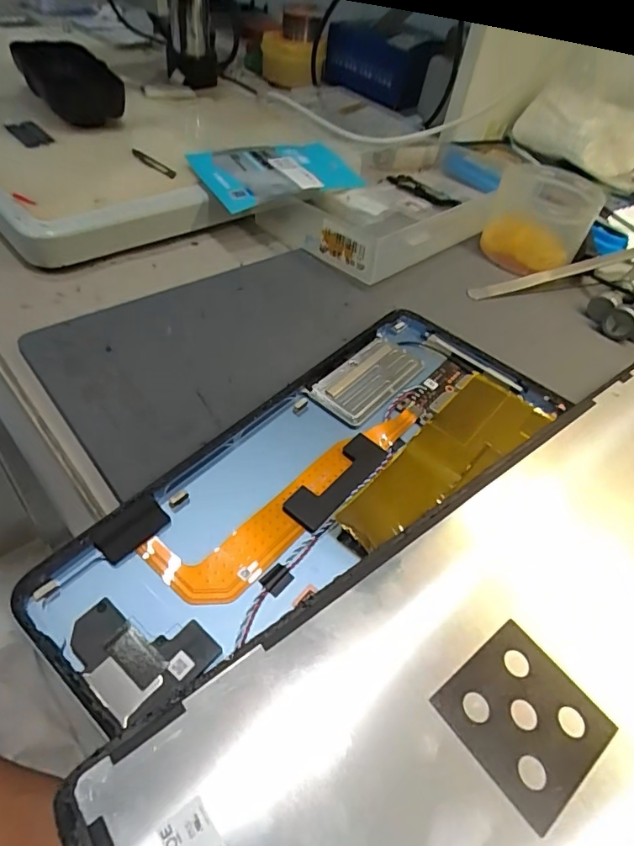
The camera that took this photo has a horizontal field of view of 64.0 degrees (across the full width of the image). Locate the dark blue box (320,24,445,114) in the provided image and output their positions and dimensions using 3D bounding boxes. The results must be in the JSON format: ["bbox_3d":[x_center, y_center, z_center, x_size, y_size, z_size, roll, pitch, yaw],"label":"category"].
[{"bbox_3d":[0.065,-0.371,0.531,0.115,0.057,0.047,27,49,14],"label":"dark blue box"}]

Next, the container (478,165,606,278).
[{"bbox_3d":[0.148,-0.136,0.339,0.064,0.044,0.068,23,48,11],"label":"container"}]

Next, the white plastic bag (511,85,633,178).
[{"bbox_3d":[0.224,-0.247,0.431,0.112,0.042,0.060,27,49,14],"label":"white plastic bag"}]

